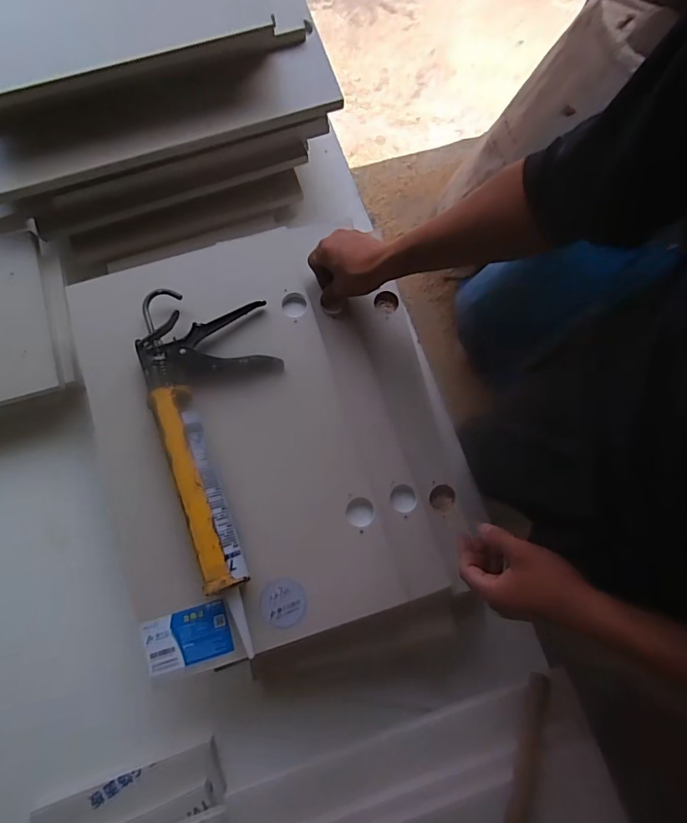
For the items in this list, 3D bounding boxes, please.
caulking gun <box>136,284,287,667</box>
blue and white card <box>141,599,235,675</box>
[{"bbox_3d":[-0.134,0.039,0.576,0.162,0.071,0.426,-17,80,-4],"label":"caulking gun"},{"bbox_3d":[-0.186,0.266,0.552,0.098,0.008,0.060,-15,80,-4],"label":"blue and white card"}]

